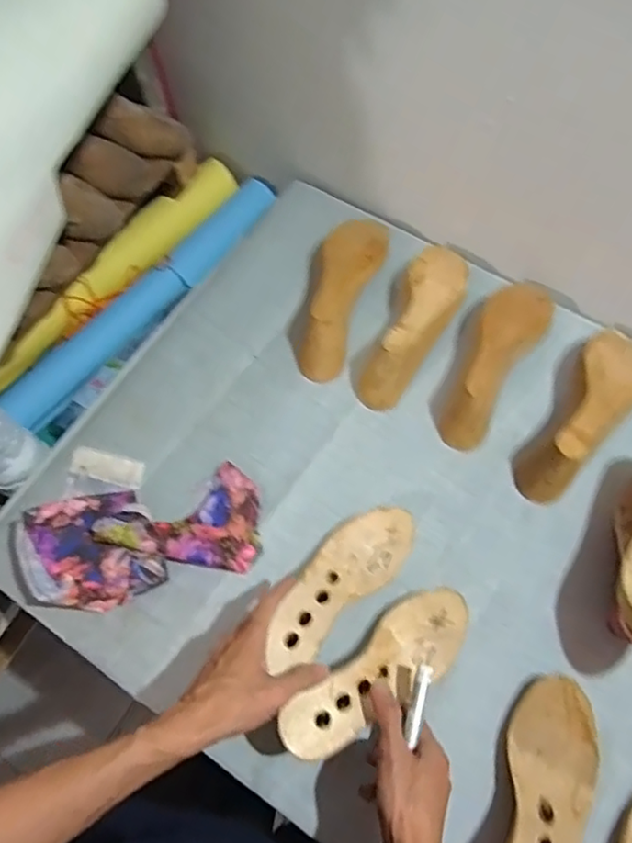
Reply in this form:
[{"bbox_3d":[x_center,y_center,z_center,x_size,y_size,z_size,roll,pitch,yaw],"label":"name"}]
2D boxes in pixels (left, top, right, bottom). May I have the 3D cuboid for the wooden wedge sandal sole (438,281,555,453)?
[{"bbox_3d":[0.214,-0.075,0.727,0.081,0.082,0.226,28,84,13],"label":"wooden wedge sandal sole"}]

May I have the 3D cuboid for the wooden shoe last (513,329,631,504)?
[{"bbox_3d":[0.319,-0.014,0.702,0.081,0.072,0.234,34,73,15],"label":"wooden shoe last"}]

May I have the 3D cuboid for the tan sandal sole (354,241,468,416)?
[{"bbox_3d":[0.129,-0.126,0.760,0.080,0.082,0.238,23,70,12],"label":"tan sandal sole"}]

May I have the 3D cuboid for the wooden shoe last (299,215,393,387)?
[{"bbox_3d":[0.034,-0.173,0.787,0.084,0.075,0.238,15,69,8],"label":"wooden shoe last"}]

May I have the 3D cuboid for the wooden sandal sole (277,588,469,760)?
[{"bbox_3d":[0.067,0.251,0.599,0.225,0.040,0.076,-28,67,-34],"label":"wooden sandal sole"}]

